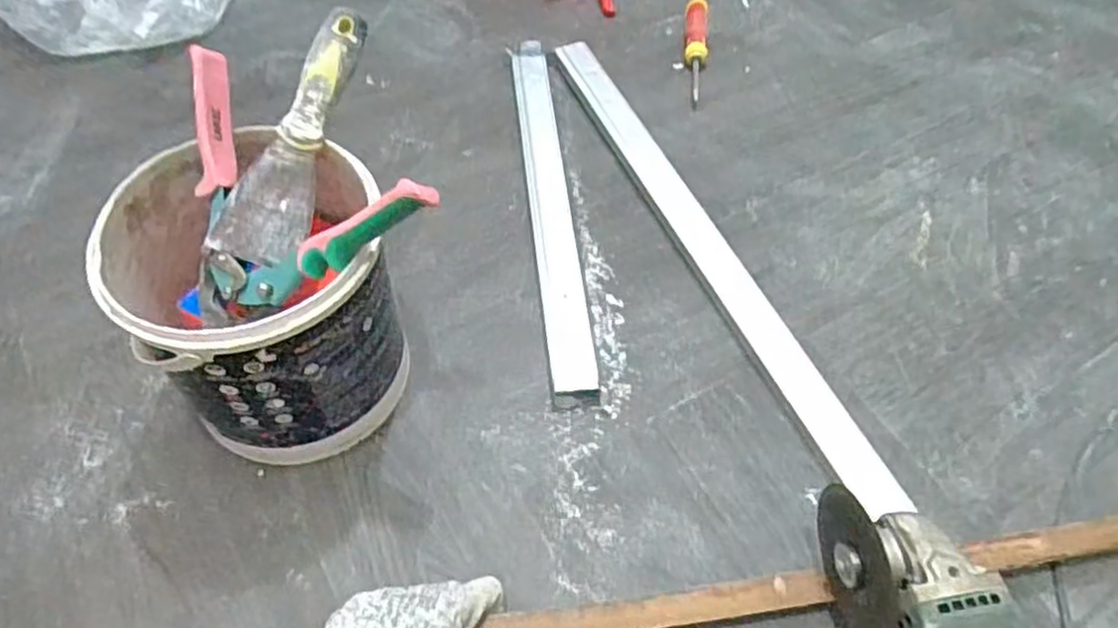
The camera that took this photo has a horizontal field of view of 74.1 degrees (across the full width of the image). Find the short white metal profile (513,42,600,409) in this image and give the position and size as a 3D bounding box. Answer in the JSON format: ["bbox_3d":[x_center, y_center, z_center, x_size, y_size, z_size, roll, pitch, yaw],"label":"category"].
[{"bbox_3d":[-0.010,-0.116,0.742,0.040,0.021,0.453,-4,57,-6],"label":"short white metal profile"}]

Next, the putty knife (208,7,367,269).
[{"bbox_3d":[-0.177,-0.124,0.510,0.058,0.022,0.186,18,82,8],"label":"putty knife"}]

